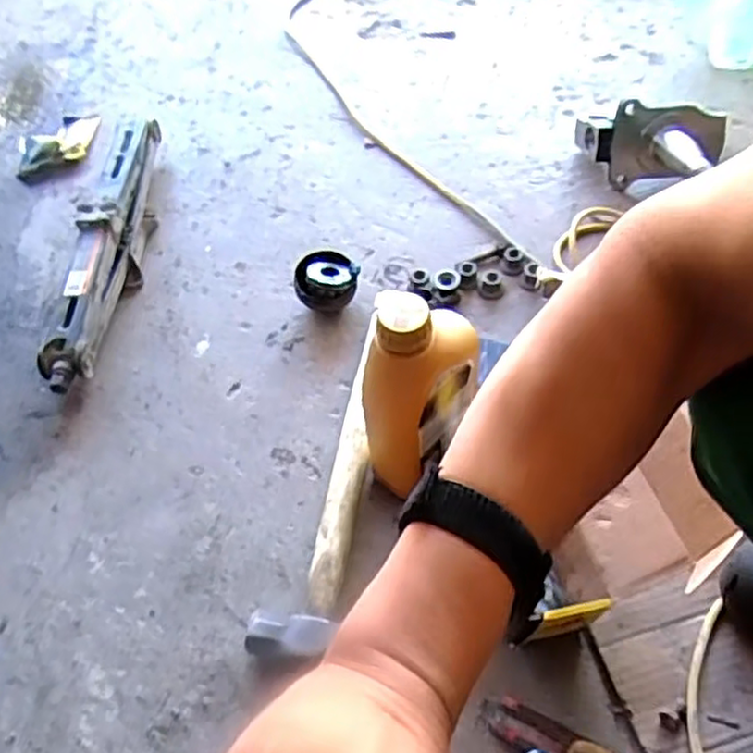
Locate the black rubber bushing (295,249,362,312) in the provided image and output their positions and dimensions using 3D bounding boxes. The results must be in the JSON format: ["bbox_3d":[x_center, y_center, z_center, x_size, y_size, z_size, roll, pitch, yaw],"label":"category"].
[{"bbox_3d":[-0.055,-0.104,0.822,0.070,0.050,0.071,-2,56,3],"label":"black rubber bushing"}]

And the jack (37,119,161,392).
[{"bbox_3d":[-0.325,-0.161,0.873,0.073,0.067,0.407,0,56,5],"label":"jack"}]

